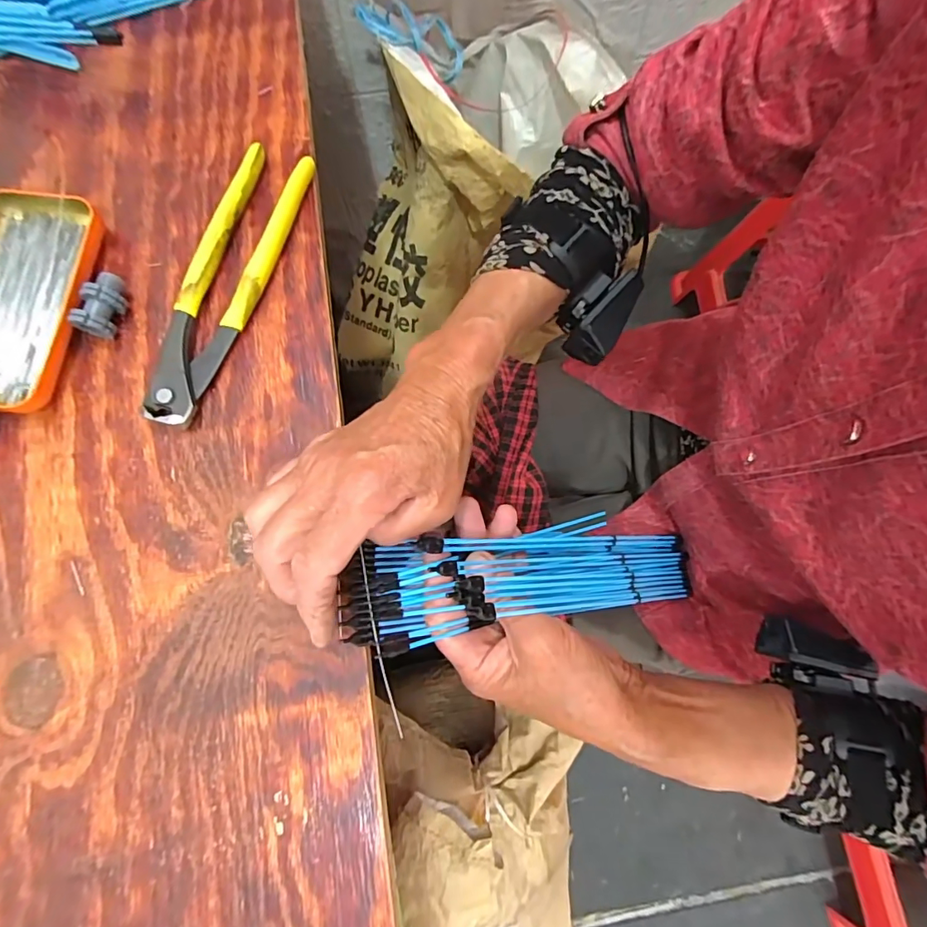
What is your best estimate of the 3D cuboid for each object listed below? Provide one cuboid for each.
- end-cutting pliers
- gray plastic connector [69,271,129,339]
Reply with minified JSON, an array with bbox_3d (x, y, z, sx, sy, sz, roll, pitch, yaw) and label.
[{"bbox_3d":[-0.152,-0.118,0.310,0.044,0.019,0.199,16,77,3],"label":"end-cutting pliers"},{"bbox_3d":[-0.226,-0.099,0.301,0.018,0.025,0.040,15,77,3],"label":"gray plastic connector"}]

